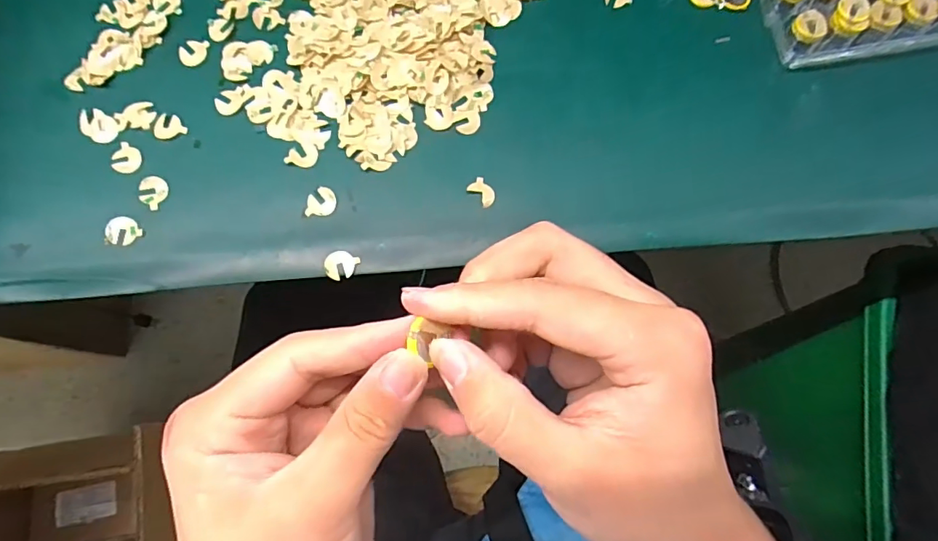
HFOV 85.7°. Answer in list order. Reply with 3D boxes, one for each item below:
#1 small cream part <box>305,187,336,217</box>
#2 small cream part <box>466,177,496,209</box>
[{"bbox_3d":[-0.091,-0.043,0.311,0.017,0.004,0.019,5,78,2],"label":"small cream part"},{"bbox_3d":[0.009,-0.048,0.312,0.017,0.004,0.013,43,82,8],"label":"small cream part"}]

